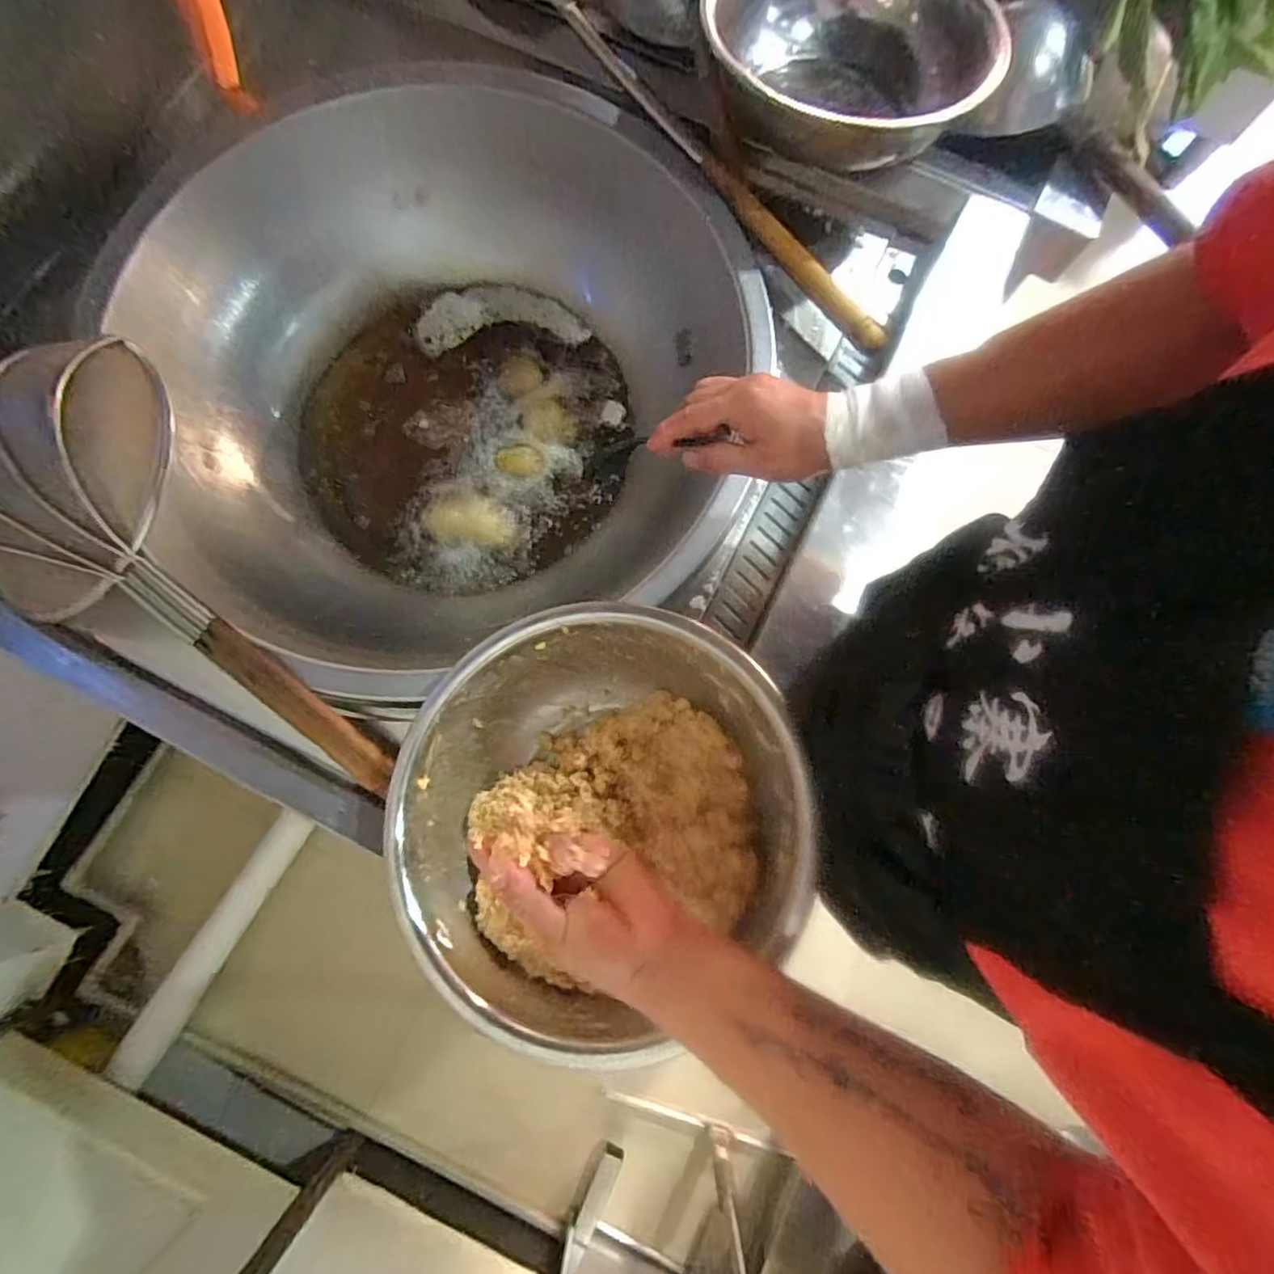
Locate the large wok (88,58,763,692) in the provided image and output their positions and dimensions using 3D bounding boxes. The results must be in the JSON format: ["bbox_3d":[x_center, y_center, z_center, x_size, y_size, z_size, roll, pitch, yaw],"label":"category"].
[{"bbox_3d":[-0.214,-0.335,0.810,0.693,0.189,0.675,0,79,0],"label":"large wok"}]

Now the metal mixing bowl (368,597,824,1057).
[{"bbox_3d":[-0.039,0.158,0.590,0.341,0.139,0.351,0,79,0],"label":"metal mixing bowl"}]

